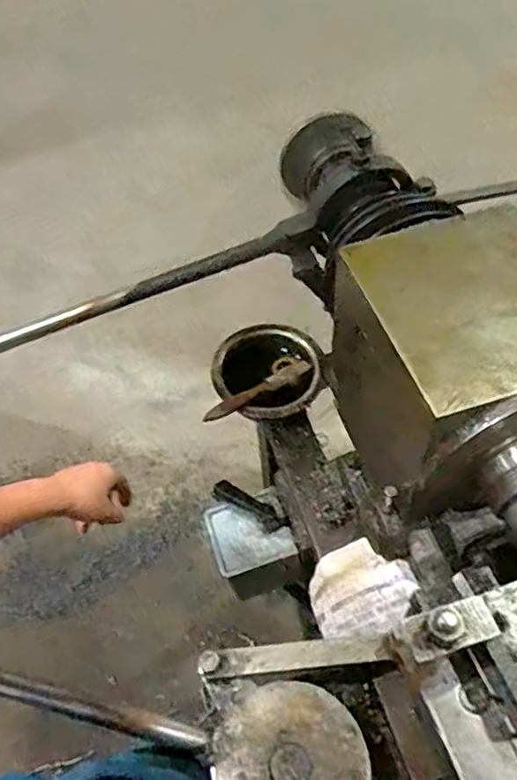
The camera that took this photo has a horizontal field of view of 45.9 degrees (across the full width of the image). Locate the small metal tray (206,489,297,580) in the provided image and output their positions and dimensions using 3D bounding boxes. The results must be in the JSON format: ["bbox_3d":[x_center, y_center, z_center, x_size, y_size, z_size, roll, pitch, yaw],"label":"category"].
[{"bbox_3d":[-0.013,0.167,0.726,0.091,0.022,0.090,-16,55,-8],"label":"small metal tray"}]

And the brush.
[{"bbox_3d":[-0.003,0.000,0.712,0.153,0.019,0.034,-30,57,-34],"label":"brush"}]

